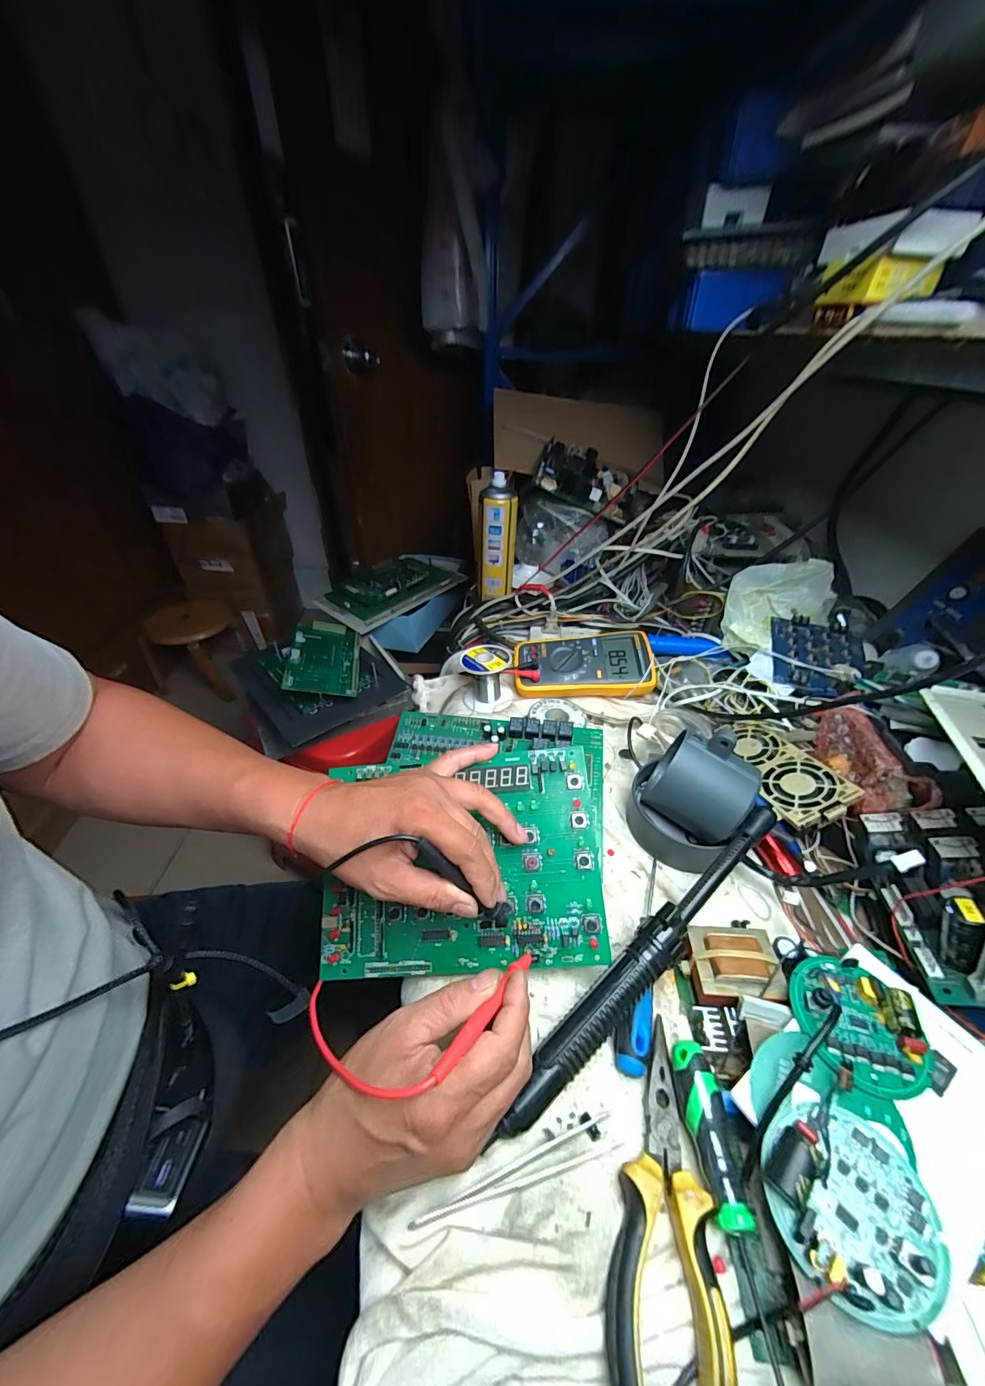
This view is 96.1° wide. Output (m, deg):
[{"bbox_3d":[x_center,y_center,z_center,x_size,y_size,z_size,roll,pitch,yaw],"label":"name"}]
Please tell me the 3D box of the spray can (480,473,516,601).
[{"bbox_3d":[0.009,-0.264,0.760,0.064,0.184,0.052,-3,39,-4],"label":"spray can"}]

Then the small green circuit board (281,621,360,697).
[{"bbox_3d":[-0.305,-0.070,0.812,0.116,0.010,0.210,7,42,-18],"label":"small green circuit board"}]

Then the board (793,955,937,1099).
[{"bbox_3d":[0.220,0.201,0.270,0.062,0.029,0.070,-6,40,-8],"label":"board"}]

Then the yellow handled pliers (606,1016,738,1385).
[{"bbox_3d":[0.086,0.269,0.238,0.054,0.021,0.146,4,39,5],"label":"yellow handled pliers"}]

